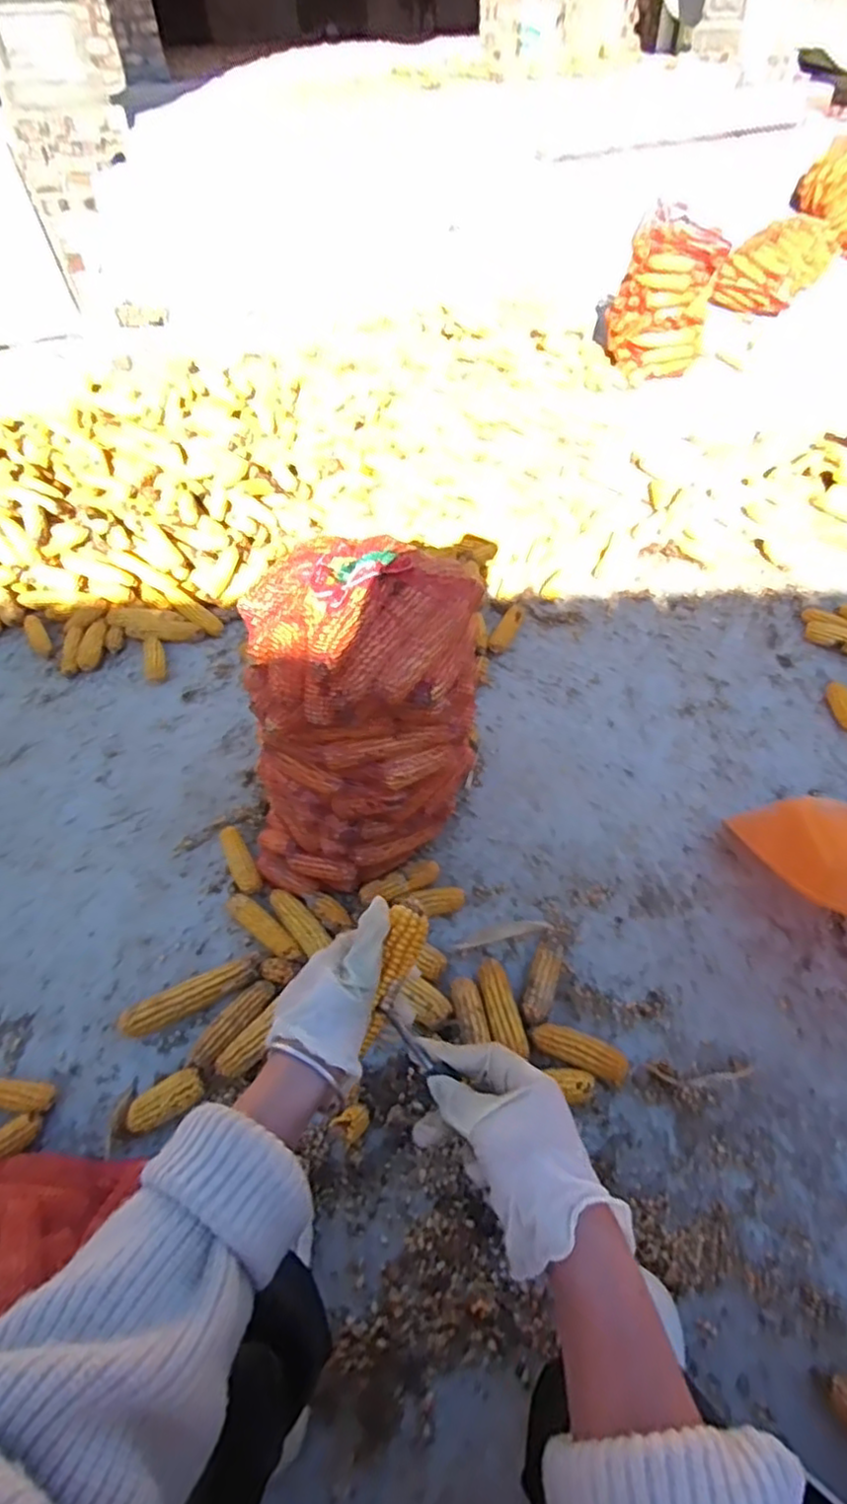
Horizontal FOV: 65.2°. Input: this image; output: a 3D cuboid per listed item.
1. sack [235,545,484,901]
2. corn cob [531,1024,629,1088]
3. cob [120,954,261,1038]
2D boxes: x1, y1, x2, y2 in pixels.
[{"bbox_3d":[-0.099,-0.034,0.972,0.335,0.472,0.268,4,49,6],"label":"sack"},{"bbox_3d":[0.215,0.412,0.910,0.130,0.042,0.052,19,53,19],"label":"corn cob"},{"bbox_3d":[-0.338,0.358,0.969,0.202,0.041,0.048,-21,51,-15],"label":"cob"}]

